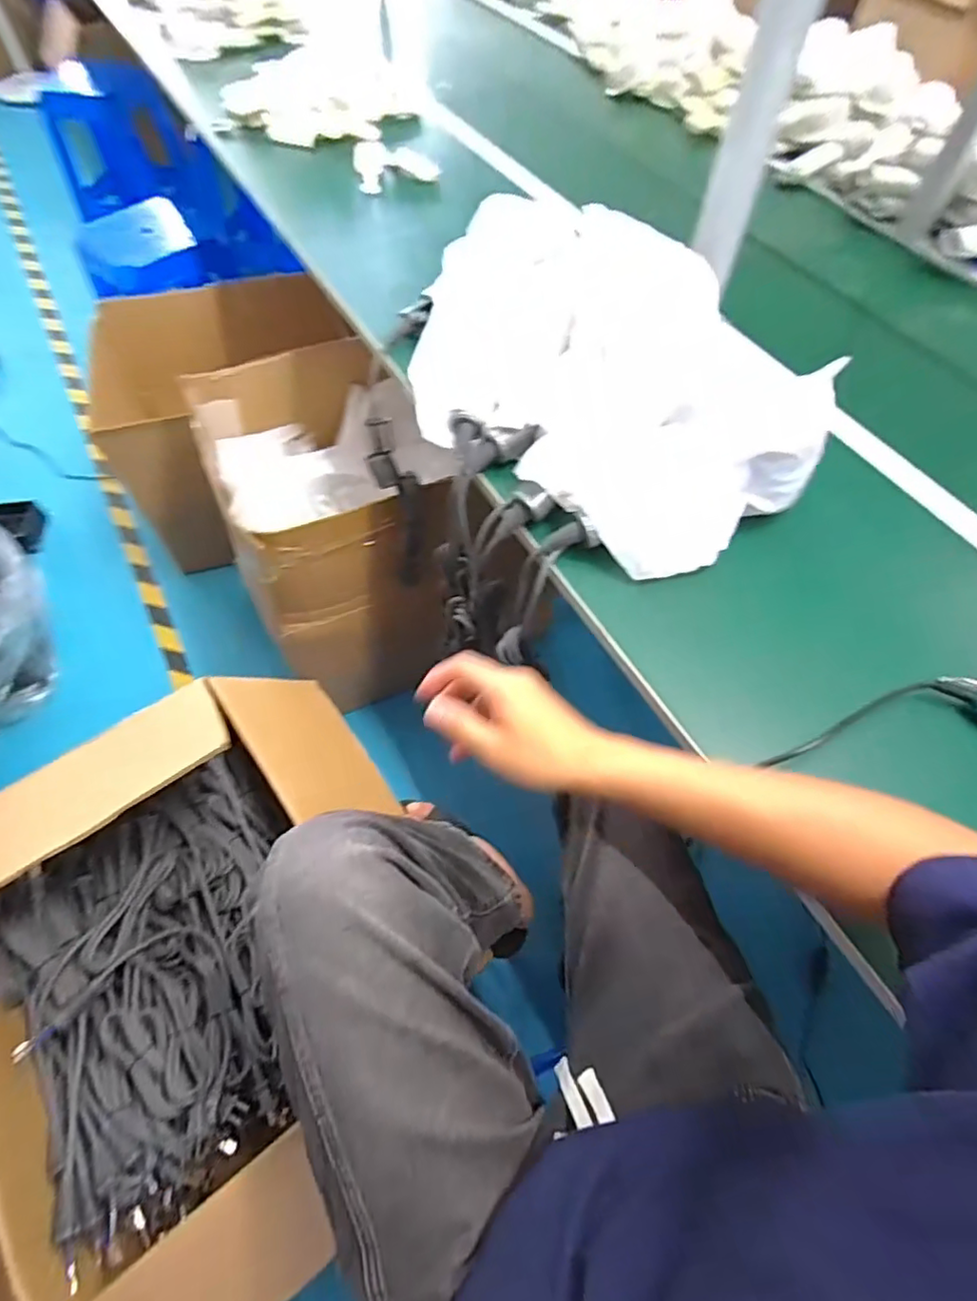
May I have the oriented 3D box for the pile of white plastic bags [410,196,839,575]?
[{"bbox_3d":[0.092,-0.332,0.662,0.311,0.098,0.541,-29,64,-17],"label":"pile of white plastic bags"}]

